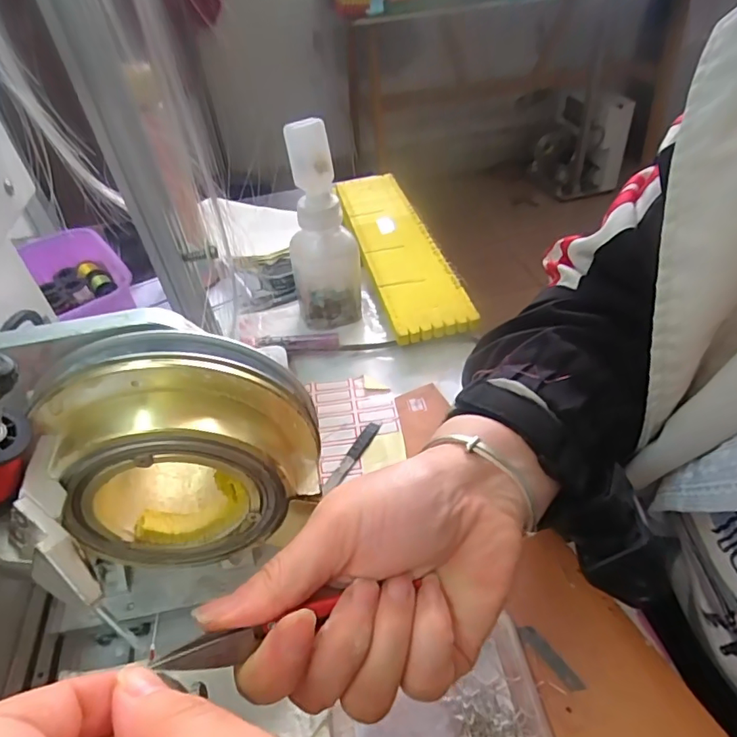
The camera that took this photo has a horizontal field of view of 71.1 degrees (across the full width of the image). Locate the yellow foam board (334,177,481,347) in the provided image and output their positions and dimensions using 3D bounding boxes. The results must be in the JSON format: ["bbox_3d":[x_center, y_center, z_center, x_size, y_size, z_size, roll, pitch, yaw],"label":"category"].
[{"bbox_3d":[0.028,-0.147,0.594,0.081,0.013,0.344,-13,44,-6],"label":"yellow foam board"}]

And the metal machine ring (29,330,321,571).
[{"bbox_3d":[-0.074,0.036,0.218,0.105,0.099,0.044,-13,43,-7],"label":"metal machine ring"}]

